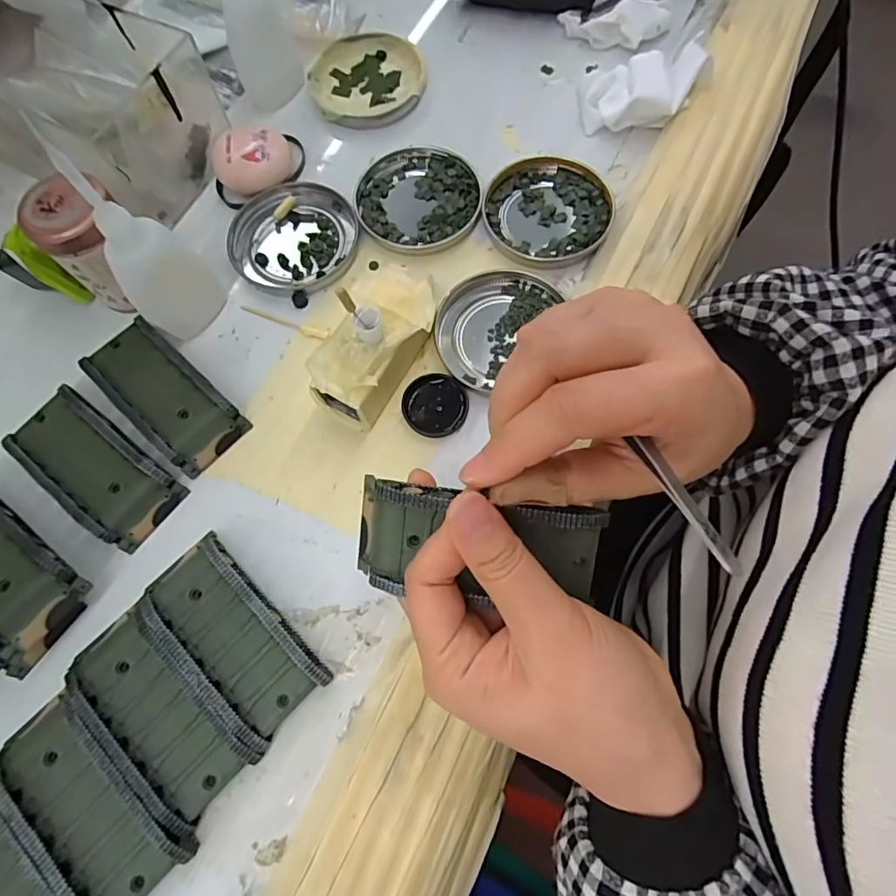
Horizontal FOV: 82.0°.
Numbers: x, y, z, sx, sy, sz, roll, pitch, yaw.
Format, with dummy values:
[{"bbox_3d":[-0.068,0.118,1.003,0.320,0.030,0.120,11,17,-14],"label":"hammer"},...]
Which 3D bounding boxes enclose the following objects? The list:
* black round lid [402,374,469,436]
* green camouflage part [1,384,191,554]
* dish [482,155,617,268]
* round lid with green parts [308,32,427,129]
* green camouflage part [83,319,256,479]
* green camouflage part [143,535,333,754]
[{"bbox_3d":[-0.007,-0.023,0.284,0.034,0.007,0.034,0,72,1],"label":"black round lid"},{"bbox_3d":[-0.188,0.008,0.274,0.094,0.018,0.045,37,77,12],"label":"green camouflage part"},{"bbox_3d":[0.061,-0.147,0.320,0.076,0.007,0.076,0,72,1],"label":"dish"},{"bbox_3d":[-0.057,-0.259,0.364,0.077,0.014,0.075,0,72,1],"label":"round lid with green parts"},{"bbox_3d":[-0.158,-0.032,0.286,0.097,0.018,0.042,42,78,13],"label":"green camouflage part"},{"bbox_3d":[-0.103,0.087,0.245,0.094,0.019,0.044,43,78,14],"label":"green camouflage part"}]

